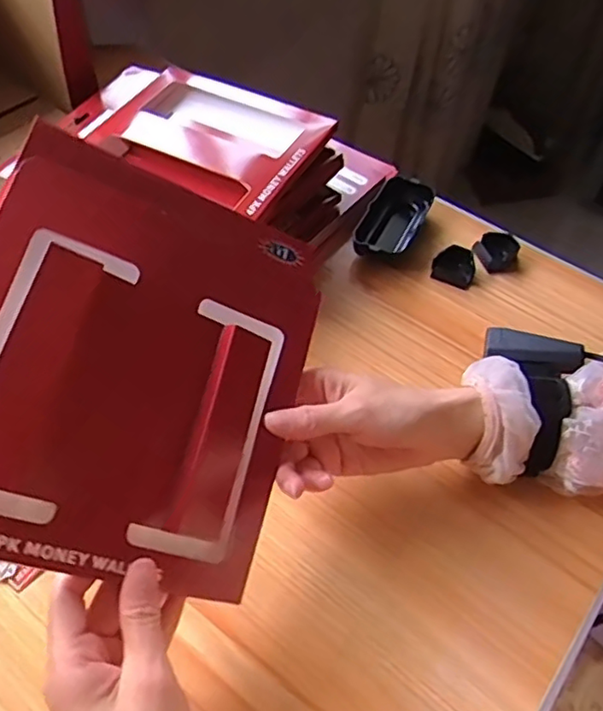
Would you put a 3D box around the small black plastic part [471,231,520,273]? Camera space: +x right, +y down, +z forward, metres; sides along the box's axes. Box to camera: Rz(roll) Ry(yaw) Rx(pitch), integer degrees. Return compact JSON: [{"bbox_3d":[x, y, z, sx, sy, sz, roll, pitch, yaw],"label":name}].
[{"bbox_3d":[0.190,-0.101,0.586,0.039,0.018,0.035,-24,58,-19],"label":"small black plastic part"}]

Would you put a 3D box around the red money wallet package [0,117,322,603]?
[{"bbox_3d":[-0.088,0.002,0.342,0.191,0.013,0.227,23,69,-26],"label":"red money wallet package"}]

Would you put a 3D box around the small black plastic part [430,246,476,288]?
[{"bbox_3d":[0.145,-0.085,0.573,0.039,0.021,0.039,21,55,13],"label":"small black plastic part"}]

